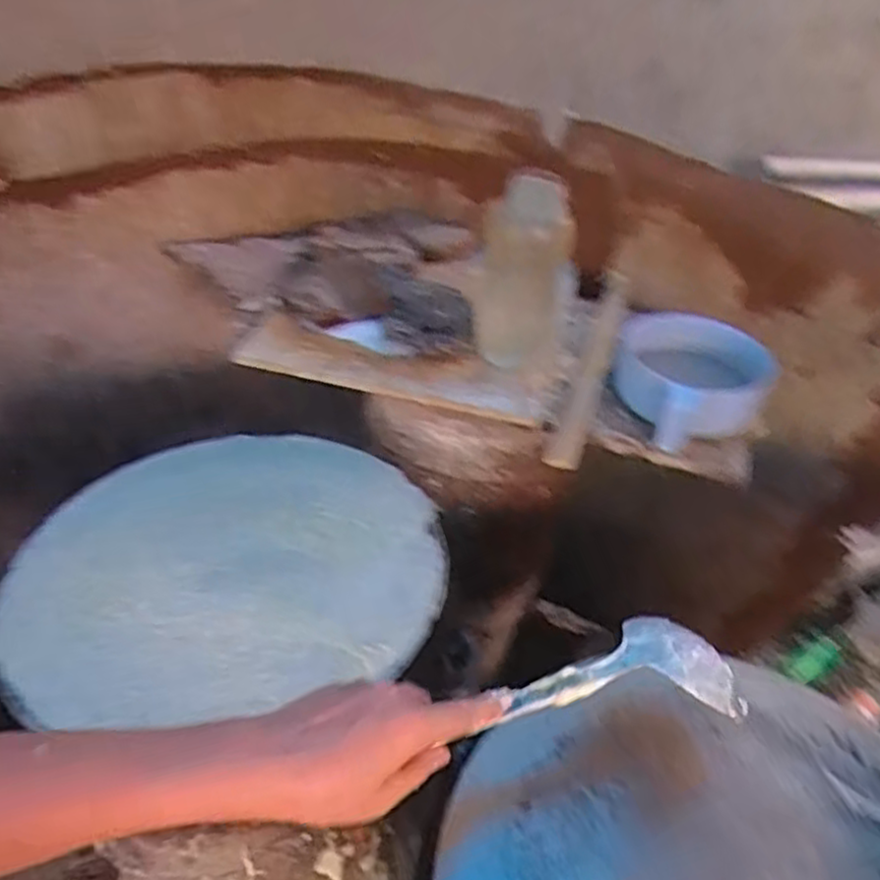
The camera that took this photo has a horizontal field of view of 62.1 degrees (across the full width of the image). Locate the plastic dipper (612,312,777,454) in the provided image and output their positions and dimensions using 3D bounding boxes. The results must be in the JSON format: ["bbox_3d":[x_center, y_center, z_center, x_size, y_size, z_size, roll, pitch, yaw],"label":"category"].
[{"bbox_3d":[0.263,-0.069,0.767,0.127,0.084,0.152,-1,39,-4],"label":"plastic dipper"}]

